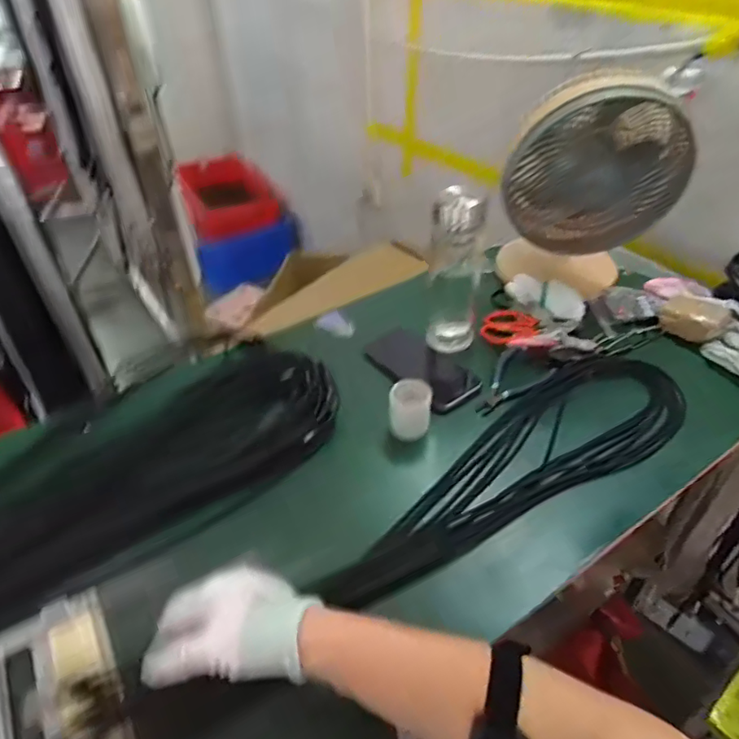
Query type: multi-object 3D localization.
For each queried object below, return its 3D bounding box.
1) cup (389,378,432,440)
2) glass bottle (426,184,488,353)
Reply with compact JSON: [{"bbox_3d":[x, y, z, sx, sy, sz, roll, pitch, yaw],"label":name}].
[{"bbox_3d":[0.047,0.046,0.628,0.050,0.054,0.043,4,41,5],"label":"cup"},{"bbox_3d":[0.113,-0.126,0.704,0.066,0.220,0.058,7,41,9],"label":"glass bottle"}]

